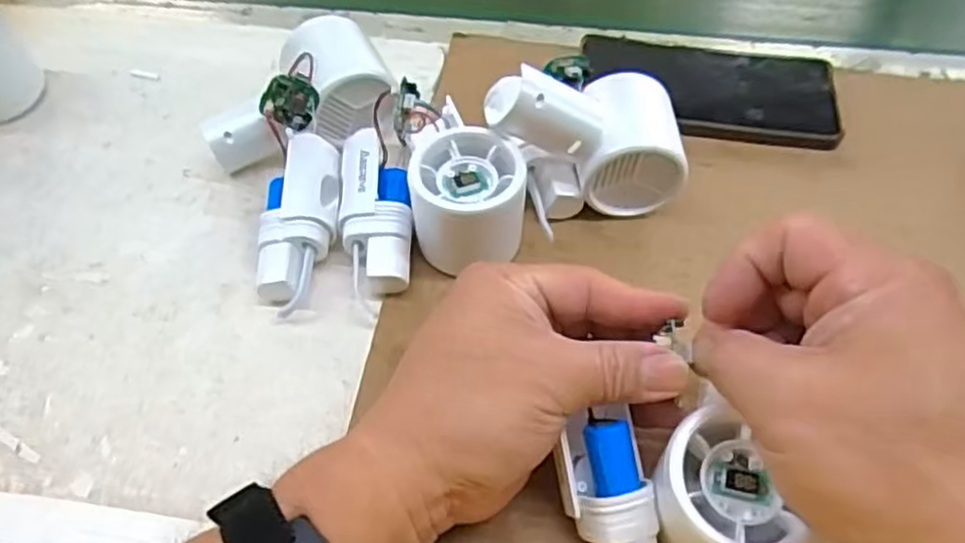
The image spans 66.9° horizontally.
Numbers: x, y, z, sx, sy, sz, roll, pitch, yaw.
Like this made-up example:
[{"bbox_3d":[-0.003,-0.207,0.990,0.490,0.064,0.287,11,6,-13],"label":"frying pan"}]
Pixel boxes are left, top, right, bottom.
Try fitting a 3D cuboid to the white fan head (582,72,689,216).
[{"bbox_3d":[0.083,-0.070,0.412,0.052,0.054,0.070,3,55,3],"label":"white fan head"}]

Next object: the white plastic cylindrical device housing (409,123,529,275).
[{"bbox_3d":[-0.007,-0.035,0.383,0.055,0.060,0.061,-2,55,-1],"label":"white plastic cylindrical device housing"}]

